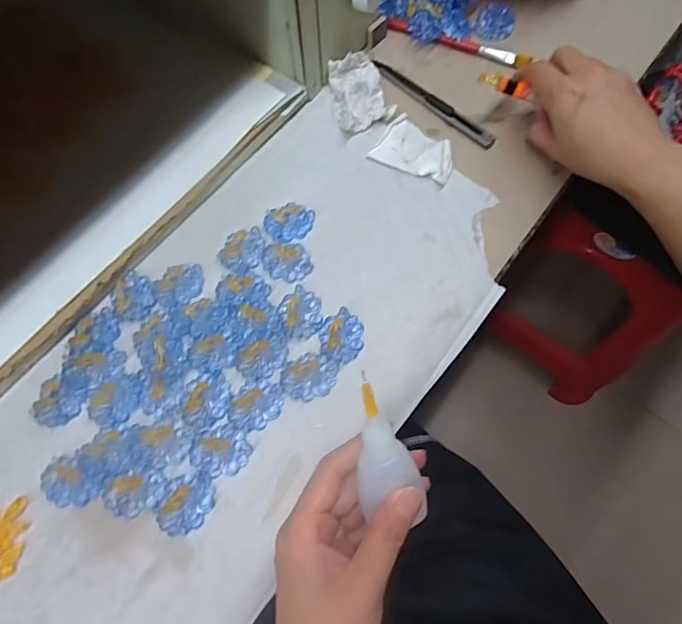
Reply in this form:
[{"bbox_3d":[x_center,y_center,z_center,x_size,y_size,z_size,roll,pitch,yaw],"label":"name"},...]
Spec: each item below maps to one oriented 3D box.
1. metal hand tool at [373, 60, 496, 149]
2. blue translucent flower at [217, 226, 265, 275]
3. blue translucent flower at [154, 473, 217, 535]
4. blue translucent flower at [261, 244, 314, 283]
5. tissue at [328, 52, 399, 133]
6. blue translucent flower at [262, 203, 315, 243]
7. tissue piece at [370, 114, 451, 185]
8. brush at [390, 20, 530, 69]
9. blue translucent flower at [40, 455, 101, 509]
[{"bbox_3d":[0.078,-0.180,0.395,0.129,0.008,0.013,43,74,15],"label":"metal hand tool"},{"bbox_3d":[-0.074,-0.047,0.344,0.030,0.006,0.039,20,69,8],"label":"blue translucent flower"},{"bbox_3d":[-0.095,0.117,0.280,0.035,0.004,0.031,-30,71,-11],"label":"blue translucent flower"},{"bbox_3d":[-0.040,-0.038,0.341,0.032,0.004,0.035,0,68,0],"label":"blue translucent flower"},{"bbox_3d":[0.016,-0.186,0.389,0.045,0.021,0.062,-14,69,-6],"label":"tissue"},{"bbox_3d":[-0.039,-0.070,0.353,0.038,0.004,0.029,-18,69,-7],"label":"blue translucent flower"},{"bbox_3d":[0.064,-0.136,0.373,0.064,0.011,0.051,26,70,10],"label":"tissue piece"},{"bbox_3d":[0.106,-0.244,0.417,0.133,0.008,0.017,17,69,7],"label":"brush"},{"bbox_3d":[-0.166,0.105,0.283,0.036,0.009,0.029,6,68,2],"label":"blue translucent flower"}]

